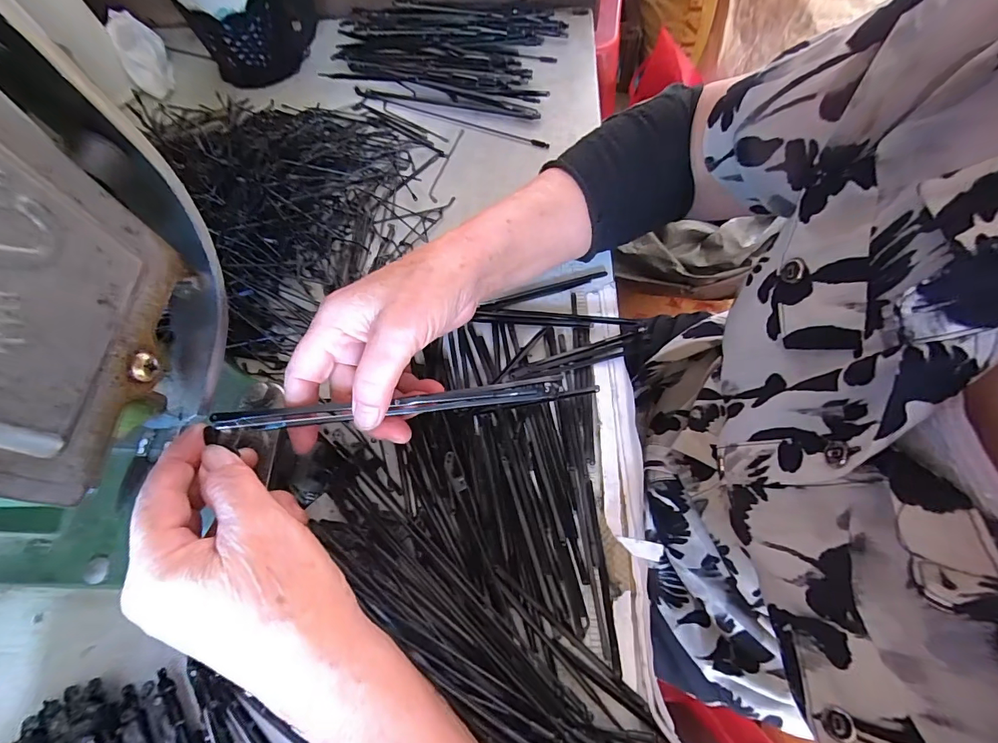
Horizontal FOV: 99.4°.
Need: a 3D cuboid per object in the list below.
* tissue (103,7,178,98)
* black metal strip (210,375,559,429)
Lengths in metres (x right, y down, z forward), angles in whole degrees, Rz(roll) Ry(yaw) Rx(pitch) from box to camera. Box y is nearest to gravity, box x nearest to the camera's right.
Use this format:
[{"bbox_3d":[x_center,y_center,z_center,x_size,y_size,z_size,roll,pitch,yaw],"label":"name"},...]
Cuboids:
[{"bbox_3d":[-0.348,-0.308,0.407,0.032,0.044,0.062,-20,68,-7],"label":"tissue"},{"bbox_3d":[-0.053,0.018,0.234,0.184,0.006,0.011,-5,66,-12],"label":"black metal strip"}]

